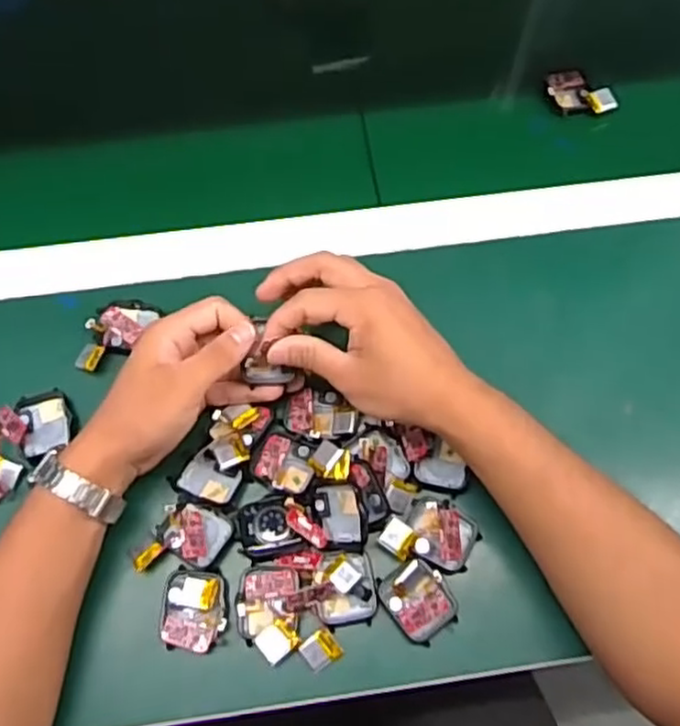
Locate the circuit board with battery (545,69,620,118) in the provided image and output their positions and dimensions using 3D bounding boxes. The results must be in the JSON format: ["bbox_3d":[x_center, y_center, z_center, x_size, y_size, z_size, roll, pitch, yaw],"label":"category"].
[{"bbox_3d":[0.203,-0.229,0.593,0.055,0.010,0.041,3,72,10],"label":"circuit board with battery"}]

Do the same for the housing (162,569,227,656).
[{"bbox_3d":[-0.091,0.154,0.441,0.040,0.015,0.048,0,68,0],"label":"housing"}]

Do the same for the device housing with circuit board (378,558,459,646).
[{"bbox_3d":[0.050,0.148,0.440,0.038,0.021,0.044,-33,71,-12],"label":"device housing with circuit board"}]

